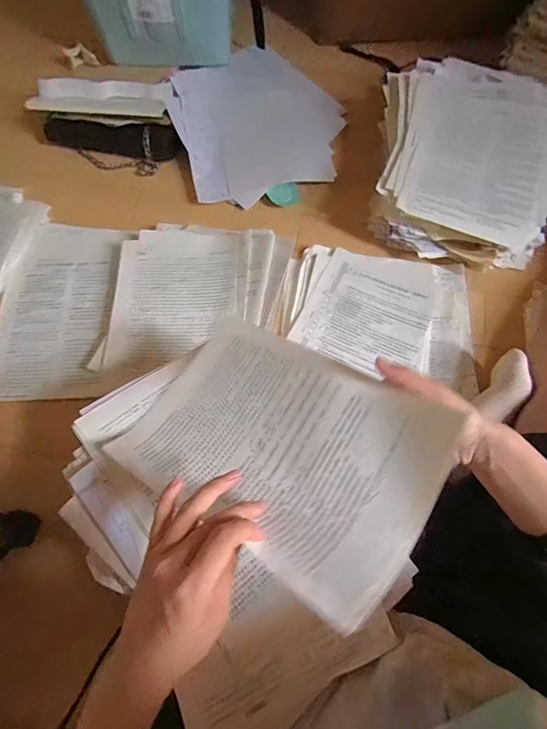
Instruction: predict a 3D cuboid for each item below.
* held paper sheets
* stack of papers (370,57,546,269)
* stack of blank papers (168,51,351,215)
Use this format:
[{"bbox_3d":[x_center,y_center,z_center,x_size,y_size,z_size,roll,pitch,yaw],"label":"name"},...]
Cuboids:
[{"bbox_3d":[-0.004,0.059,0.338,0.267,0.048,0.182,26,71,31],"label":"held paper sheets"},{"bbox_3d":[0.329,-0.340,0.677,0.292,0.104,0.401,9,70,3],"label":"stack of papers"},{"bbox_3d":[-0.024,-0.474,0.766,0.327,0.037,0.331,-19,71,-7],"label":"stack of blank papers"}]

